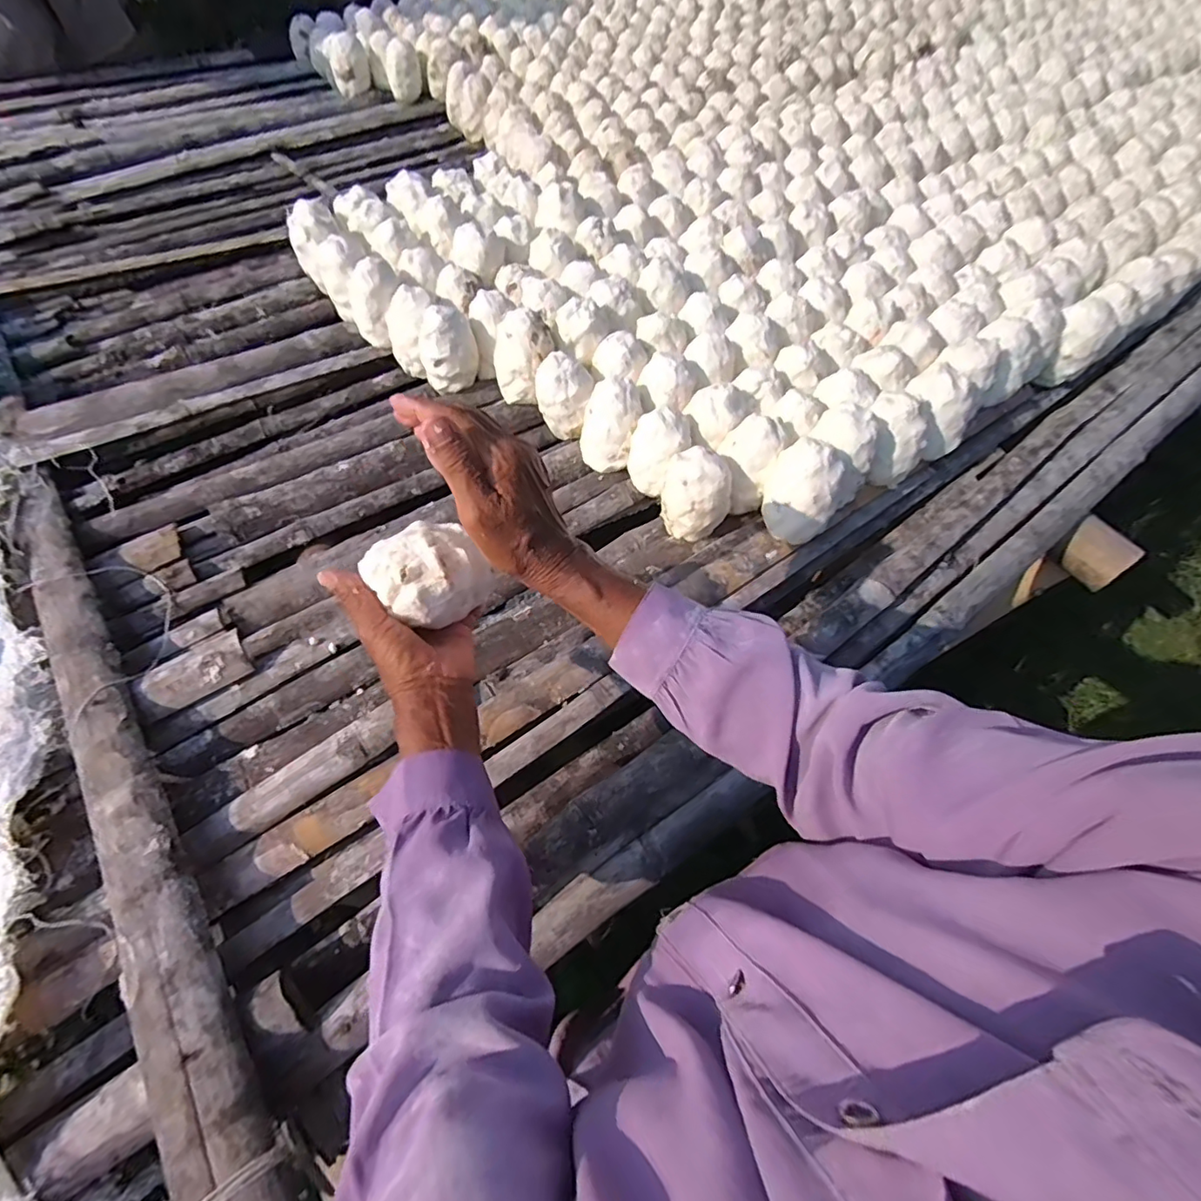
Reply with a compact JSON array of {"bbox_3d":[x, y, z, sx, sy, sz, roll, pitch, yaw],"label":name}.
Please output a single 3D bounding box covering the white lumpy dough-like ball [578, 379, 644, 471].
[{"bbox_3d":[0.012,-0.231,0.747,0.075,0.095,0.075,1,61,-1],"label":"white lumpy dough-like ball"}]

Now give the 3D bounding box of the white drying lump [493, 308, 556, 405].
[{"bbox_3d":[-0.108,-0.334,0.773,0.072,0.092,0.073,26,63,12],"label":"white drying lump"}]

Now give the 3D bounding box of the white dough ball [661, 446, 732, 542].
[{"bbox_3d":[0.117,-0.131,0.680,0.083,0.089,0.076,13,61,5],"label":"white dough ball"}]

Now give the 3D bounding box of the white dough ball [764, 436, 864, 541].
[{"bbox_3d":[0.243,-0.133,0.662,0.089,0.099,0.109,39,67,18],"label":"white dough ball"}]

